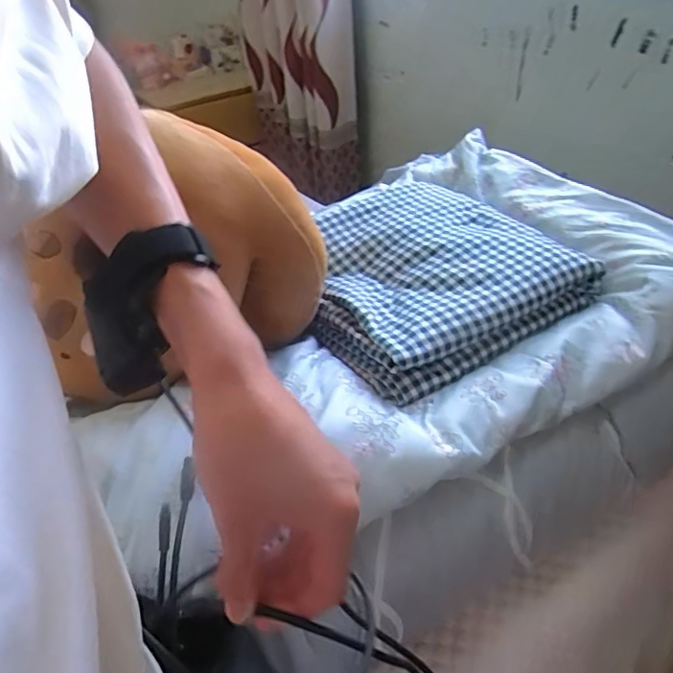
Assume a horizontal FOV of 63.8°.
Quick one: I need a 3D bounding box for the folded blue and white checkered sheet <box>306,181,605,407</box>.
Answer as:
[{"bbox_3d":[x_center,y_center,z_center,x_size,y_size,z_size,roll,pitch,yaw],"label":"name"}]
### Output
[{"bbox_3d":[0.091,-0.082,0.648,0.279,0.064,0.305,-25,42,-21],"label":"folded blue and white checkered sheet"}]

